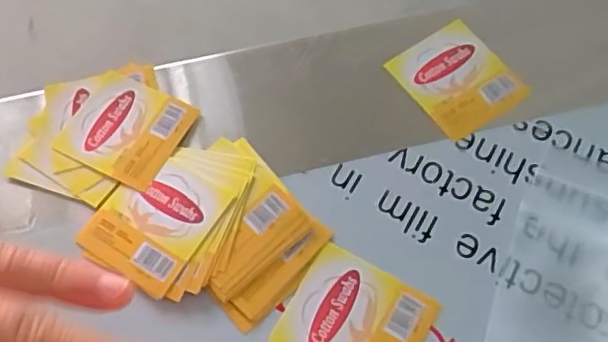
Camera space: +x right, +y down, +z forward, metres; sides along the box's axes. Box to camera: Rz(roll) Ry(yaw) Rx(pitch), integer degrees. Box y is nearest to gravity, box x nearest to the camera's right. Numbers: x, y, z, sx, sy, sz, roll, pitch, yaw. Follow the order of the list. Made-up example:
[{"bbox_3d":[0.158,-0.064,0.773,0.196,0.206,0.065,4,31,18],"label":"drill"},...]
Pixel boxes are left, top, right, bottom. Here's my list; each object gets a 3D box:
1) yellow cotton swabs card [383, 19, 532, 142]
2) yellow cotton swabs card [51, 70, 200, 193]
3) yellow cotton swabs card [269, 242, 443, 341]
[{"bbox_3d":[0.060,-0.037,0.238,0.039,0.004,0.043,-34,69,-14],"label":"yellow cotton swabs card"},{"bbox_3d":[-0.067,-0.016,0.231,0.043,0.004,0.039,25,67,12],"label":"yellow cotton swabs card"},{"bbox_3d":[0.017,0.049,0.196,0.042,0.004,0.040,27,68,14],"label":"yellow cotton swabs card"}]

